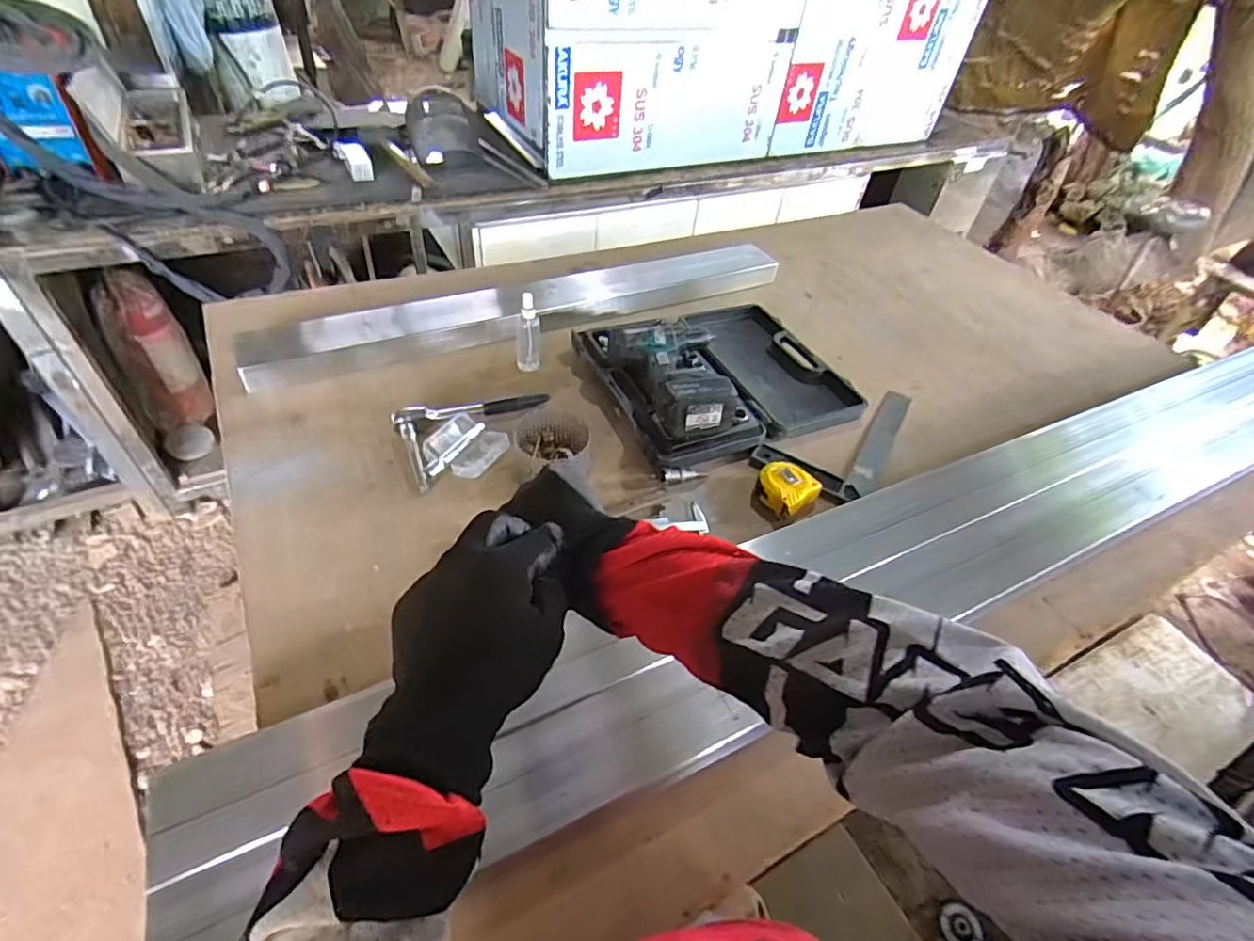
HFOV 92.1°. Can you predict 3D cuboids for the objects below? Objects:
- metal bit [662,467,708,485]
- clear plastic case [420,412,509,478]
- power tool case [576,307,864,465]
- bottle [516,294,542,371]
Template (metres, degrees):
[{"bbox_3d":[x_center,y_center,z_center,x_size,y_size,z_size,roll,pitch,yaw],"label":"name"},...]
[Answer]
[{"bbox_3d":[0.090,0.006,0.921,0.077,0.018,0.022,-3,45,-28],"label":"metal bit"},{"bbox_3d":[-0.242,-0.029,0.895,0.109,0.018,0.116,25,48,16],"label":"clear plastic case"},{"bbox_3d":[0.167,-0.214,1.056,0.435,0.111,0.362,-15,50,-21],"label":"power tool case"},{"bbox_3d":[-0.169,-0.239,1.040,0.041,0.143,0.034,0,46,-8],"label":"bottle"}]

